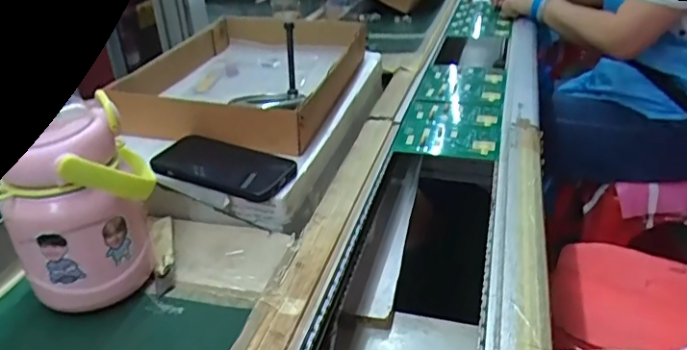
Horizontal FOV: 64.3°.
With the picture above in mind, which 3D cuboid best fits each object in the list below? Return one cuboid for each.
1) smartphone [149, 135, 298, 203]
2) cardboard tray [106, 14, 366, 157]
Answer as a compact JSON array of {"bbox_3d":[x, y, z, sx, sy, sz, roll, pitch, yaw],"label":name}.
[{"bbox_3d":[-0.132,-0.008,0.578,0.156,0.016,0.070,15,43,22],"label":"smartphone"},{"bbox_3d":[-0.122,-0.143,0.756,0.236,0.065,0.360,6,31,13],"label":"cardboard tray"}]

